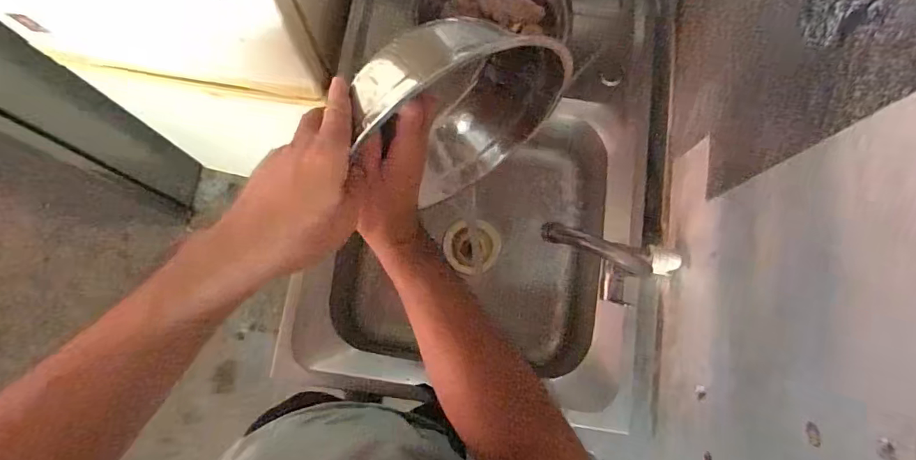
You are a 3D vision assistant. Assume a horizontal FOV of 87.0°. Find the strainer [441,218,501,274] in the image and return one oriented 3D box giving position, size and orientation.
[{"bbox_3d":[0.025,0.030,0.879,0.100,0.019,0.094,0,78,-1],"label":"strainer"}]

